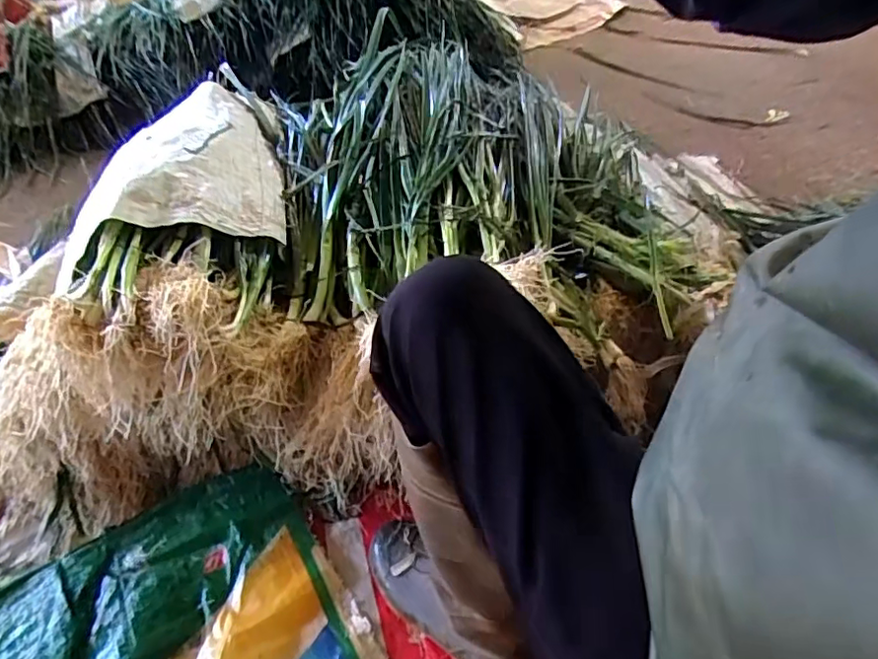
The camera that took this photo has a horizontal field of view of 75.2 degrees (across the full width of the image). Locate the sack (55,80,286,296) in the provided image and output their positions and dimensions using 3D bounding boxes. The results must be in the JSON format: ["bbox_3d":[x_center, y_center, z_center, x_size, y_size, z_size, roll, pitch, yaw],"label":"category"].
[{"bbox_3d":[-0.393,-0.276,0.885,0.271,0.086,0.537,-11,45,-8],"label":"sack"}]

